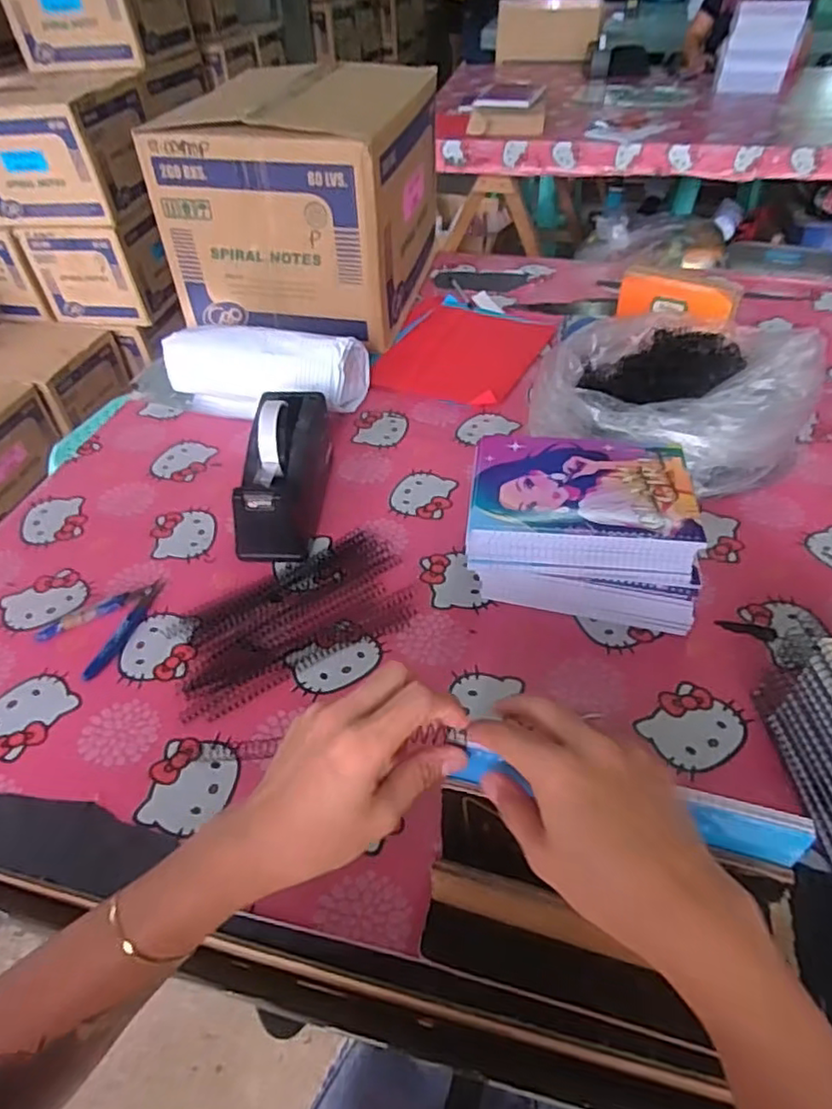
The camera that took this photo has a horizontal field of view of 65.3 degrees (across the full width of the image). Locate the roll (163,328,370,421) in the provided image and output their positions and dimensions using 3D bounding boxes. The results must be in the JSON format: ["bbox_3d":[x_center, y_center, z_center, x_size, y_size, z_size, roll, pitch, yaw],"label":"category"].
[{"bbox_3d":[-0.207,-0.255,0.878,0.262,0.097,0.115,9,46,10],"label":"roll"}]

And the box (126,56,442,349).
[{"bbox_3d":[-0.171,-0.539,1.021,0.327,0.282,0.321,9,46,10],"label":"box"}]

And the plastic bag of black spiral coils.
[{"bbox_3d":[0.302,-0.189,0.762,0.280,0.156,0.253,21,49,20],"label":"plastic bag of black spiral coils"}]

